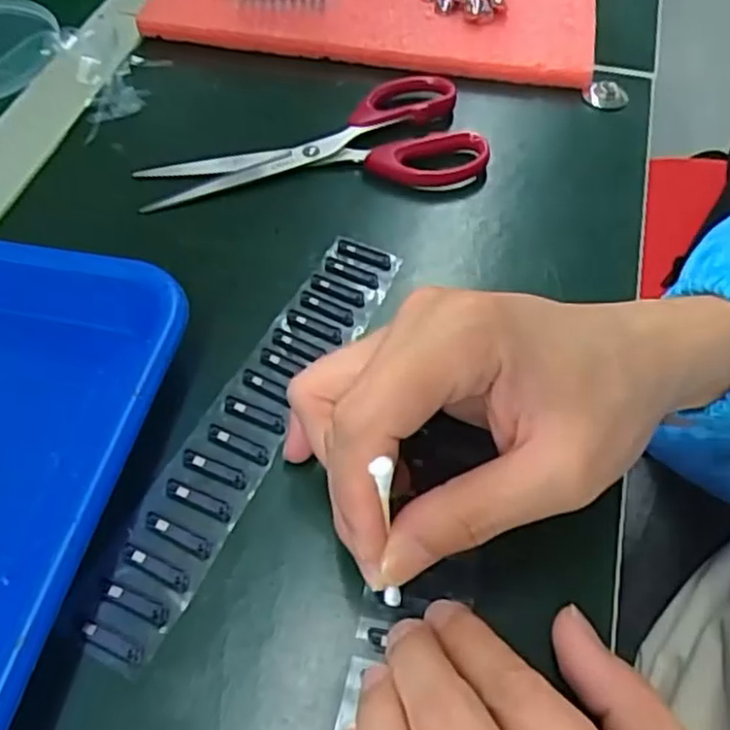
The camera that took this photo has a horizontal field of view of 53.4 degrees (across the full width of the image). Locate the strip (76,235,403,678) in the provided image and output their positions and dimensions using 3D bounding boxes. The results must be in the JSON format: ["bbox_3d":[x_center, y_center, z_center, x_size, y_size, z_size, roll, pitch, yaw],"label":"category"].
[{"bbox_3d":[-0.042,0.019,0.284,0.033,0.004,0.199,21,59,15],"label":"strip"}]

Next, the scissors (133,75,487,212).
[{"bbox_3d":[-0.028,-0.113,0.372,0.167,0.009,0.079,-8,56,-4],"label":"scissors"}]

